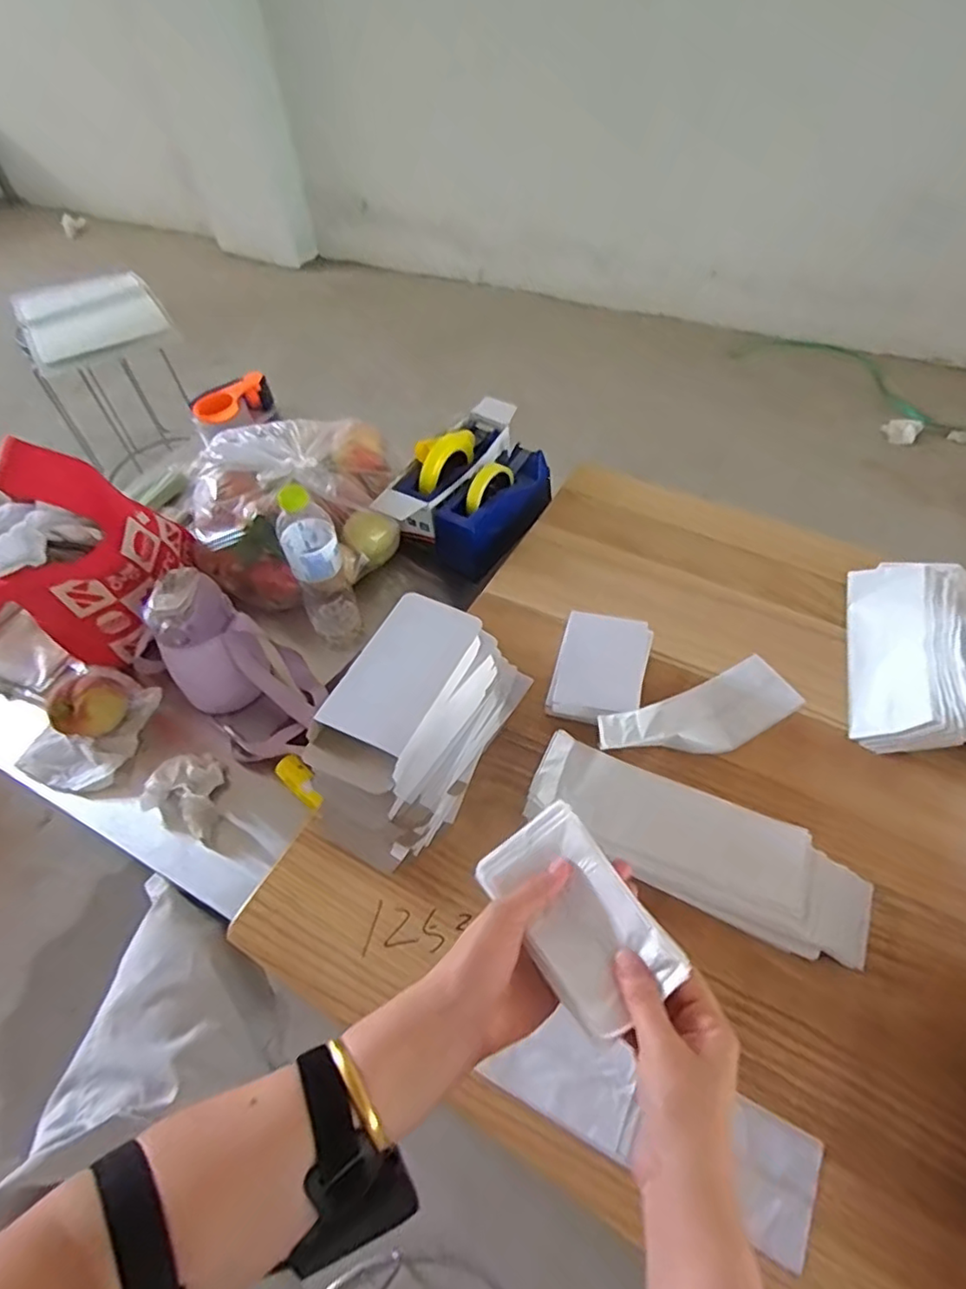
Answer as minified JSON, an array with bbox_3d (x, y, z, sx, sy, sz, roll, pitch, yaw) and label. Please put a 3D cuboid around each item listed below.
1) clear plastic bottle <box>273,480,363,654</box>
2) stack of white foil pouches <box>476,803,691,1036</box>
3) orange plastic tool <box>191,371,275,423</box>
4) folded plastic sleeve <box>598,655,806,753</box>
[{"bbox_3d":[-0.199,-0.085,0.789,0.073,0.251,0.054,-25,55,-15],"label":"clear plastic bottle"},{"bbox_3d":[0.062,0.180,0.421,0.077,0.022,0.134,-30,56,-18],"label":"stack of white foil pouches"},{"bbox_3d":[-0.475,-0.460,1.183,0.148,0.063,0.058,-22,54,-12],"label":"orange plastic tool"},{"bbox_3d":[0.227,0.070,0.647,0.229,0.032,0.081,-12,51,-21],"label":"folded plastic sleeve"}]

